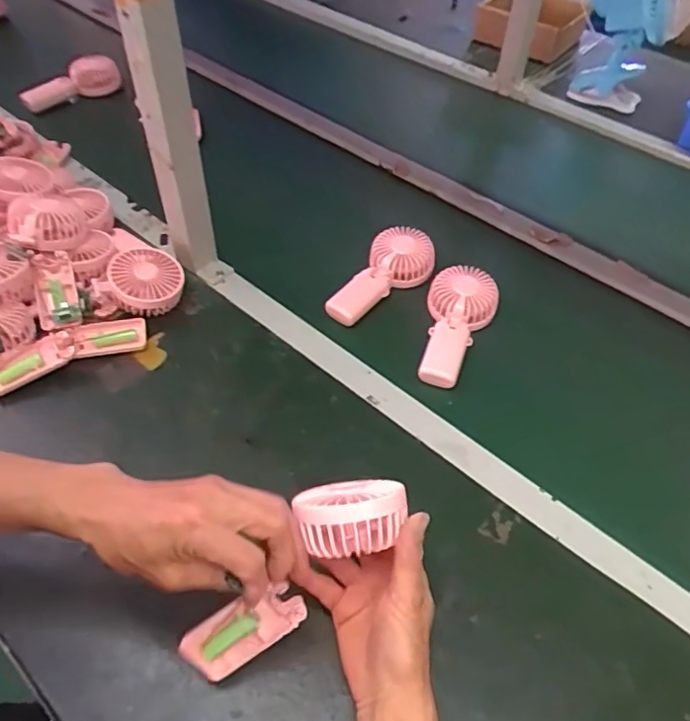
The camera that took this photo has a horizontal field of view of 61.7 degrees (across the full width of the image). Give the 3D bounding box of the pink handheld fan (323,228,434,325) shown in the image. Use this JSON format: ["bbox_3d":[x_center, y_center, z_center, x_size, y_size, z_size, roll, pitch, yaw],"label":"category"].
[{"bbox_3d":[0.041,-0.112,0.772,0.169,0.040,0.086,-43,62,-15],"label":"pink handheld fan"}]

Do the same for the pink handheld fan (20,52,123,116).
[{"bbox_3d":[-0.521,-0.518,1.090,0.203,0.065,0.037,-12,48,16],"label":"pink handheld fan"}]

